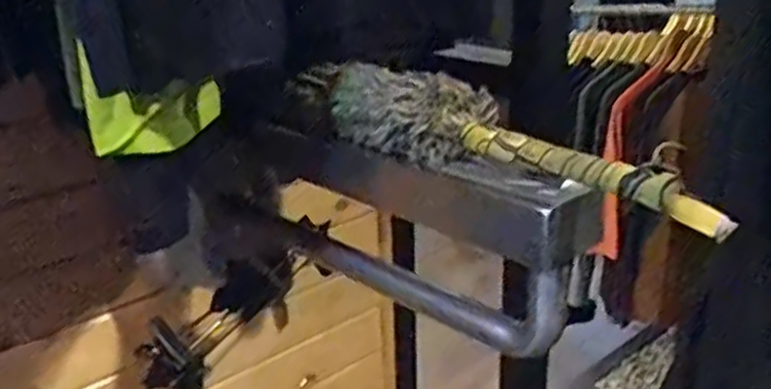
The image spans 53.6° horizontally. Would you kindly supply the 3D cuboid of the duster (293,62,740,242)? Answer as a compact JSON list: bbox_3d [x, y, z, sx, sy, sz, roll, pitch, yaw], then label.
[{"bbox_3d":[0.059,-0.045,0.496,0.332,0.052,0.046,17,28,40],"label":"duster"}]

